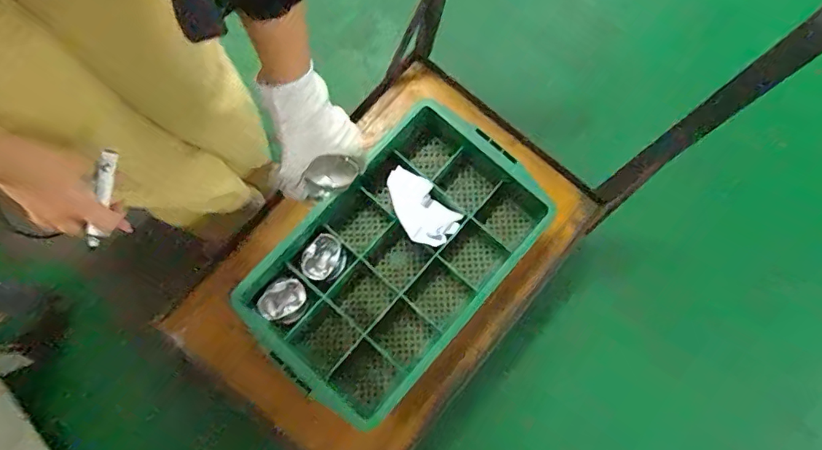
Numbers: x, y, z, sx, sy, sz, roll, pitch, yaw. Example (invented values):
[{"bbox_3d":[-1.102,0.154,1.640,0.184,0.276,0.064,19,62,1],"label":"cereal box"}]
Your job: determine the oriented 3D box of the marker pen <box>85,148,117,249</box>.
[{"bbox_3d":[-0.336,-0.025,0.531,0.017,0.018,0.114,22,105,5],"label":"marker pen"}]

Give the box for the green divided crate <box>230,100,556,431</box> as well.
[{"bbox_3d":[-0.025,0.055,0.884,0.343,0.104,0.525,39,81,8],"label":"green divided crate"}]

